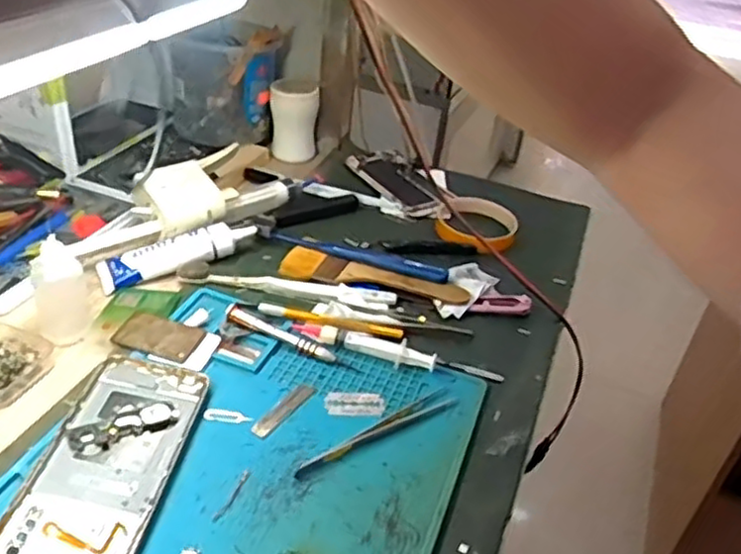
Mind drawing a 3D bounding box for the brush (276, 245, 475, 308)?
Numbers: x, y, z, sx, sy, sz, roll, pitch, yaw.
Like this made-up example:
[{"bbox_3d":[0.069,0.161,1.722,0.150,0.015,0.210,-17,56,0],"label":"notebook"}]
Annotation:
[{"bbox_3d":[0.005,-0.001,0.612,0.162,0.011,0.043,12,35,6],"label":"brush"}]

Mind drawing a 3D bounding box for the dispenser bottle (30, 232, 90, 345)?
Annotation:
[{"bbox_3d":[-0.229,0.011,0.515,0.035,0.075,0.033,-8,38,-22],"label":"dispenser bottle"}]

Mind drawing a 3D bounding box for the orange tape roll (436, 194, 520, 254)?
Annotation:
[{"bbox_3d":[0.111,-0.056,0.714,0.078,0.017,0.093,16,36,11],"label":"orange tape roll"}]

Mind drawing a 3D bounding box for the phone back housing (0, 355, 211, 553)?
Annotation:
[{"bbox_3d":[-0.160,0.109,0.429,0.076,0.011,0.164,9,35,2],"label":"phone back housing"}]

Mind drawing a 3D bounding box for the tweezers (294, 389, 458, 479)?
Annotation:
[{"bbox_3d":[0.007,0.104,0.468,0.130,0.004,0.016,-20,44,-34],"label":"tweezers"}]

